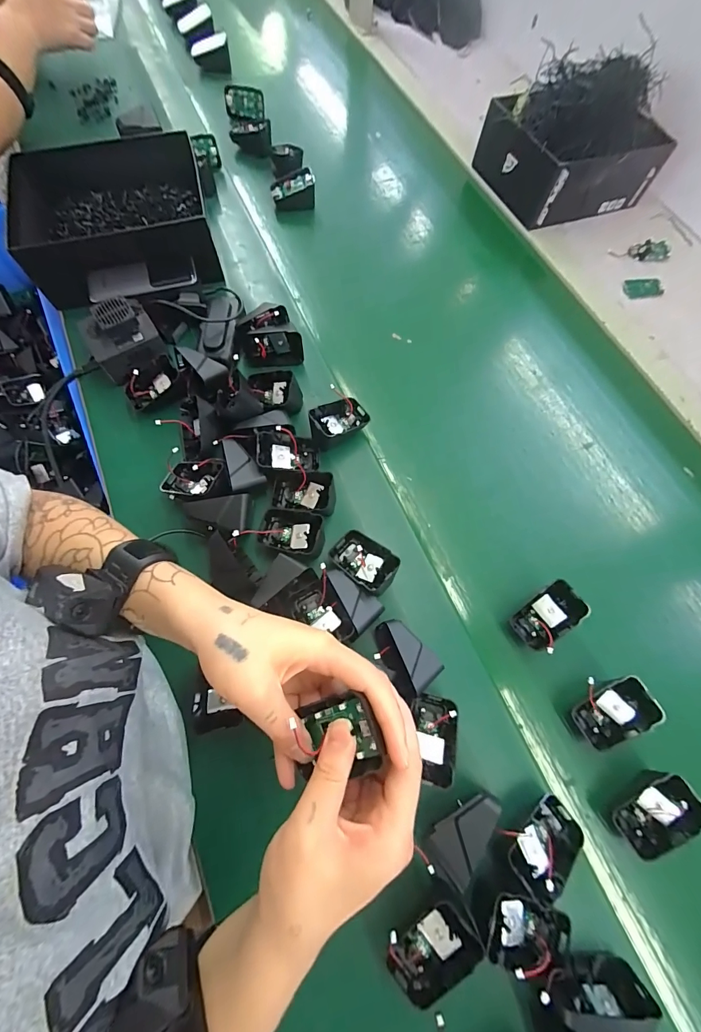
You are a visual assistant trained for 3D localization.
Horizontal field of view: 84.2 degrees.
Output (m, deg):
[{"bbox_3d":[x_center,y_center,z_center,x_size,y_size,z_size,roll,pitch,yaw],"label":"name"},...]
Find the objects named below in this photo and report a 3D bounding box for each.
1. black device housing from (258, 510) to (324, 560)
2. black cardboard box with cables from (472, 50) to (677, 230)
[{"bbox_3d":[-0.059,0.020,0.403,0.067,0.028,0.048,6,68,16],"label":"black device housing"},{"bbox_3d":[0.357,-0.606,0.616,0.246,0.144,0.187,-21,71,-11],"label":"black cardboard box with cables"}]

